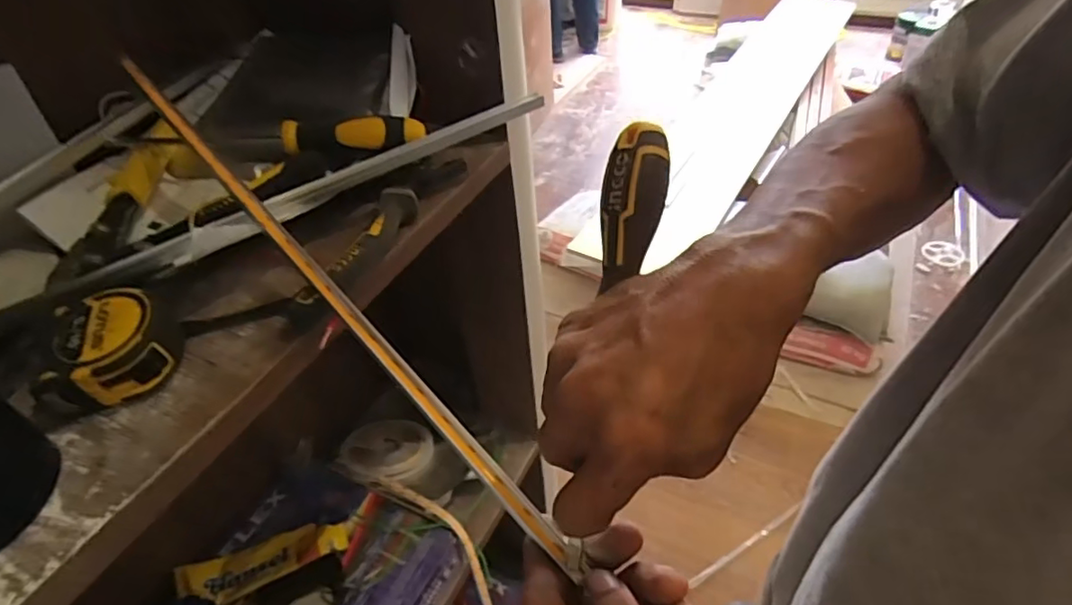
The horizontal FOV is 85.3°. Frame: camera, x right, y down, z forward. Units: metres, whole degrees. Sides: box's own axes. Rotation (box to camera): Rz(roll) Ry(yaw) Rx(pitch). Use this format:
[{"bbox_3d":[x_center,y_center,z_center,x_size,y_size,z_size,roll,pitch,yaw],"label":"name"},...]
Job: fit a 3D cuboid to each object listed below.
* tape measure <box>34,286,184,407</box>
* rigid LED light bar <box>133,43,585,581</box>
[{"bbox_3d":[-0.248,0.025,0.344,0.063,0.039,0.068,-14,45,-10],"label":"tape measure"},{"bbox_3d":[-0.137,-0.018,0.361,0.013,0.013,0.457,-36,69,-28],"label":"rigid LED light bar"}]

